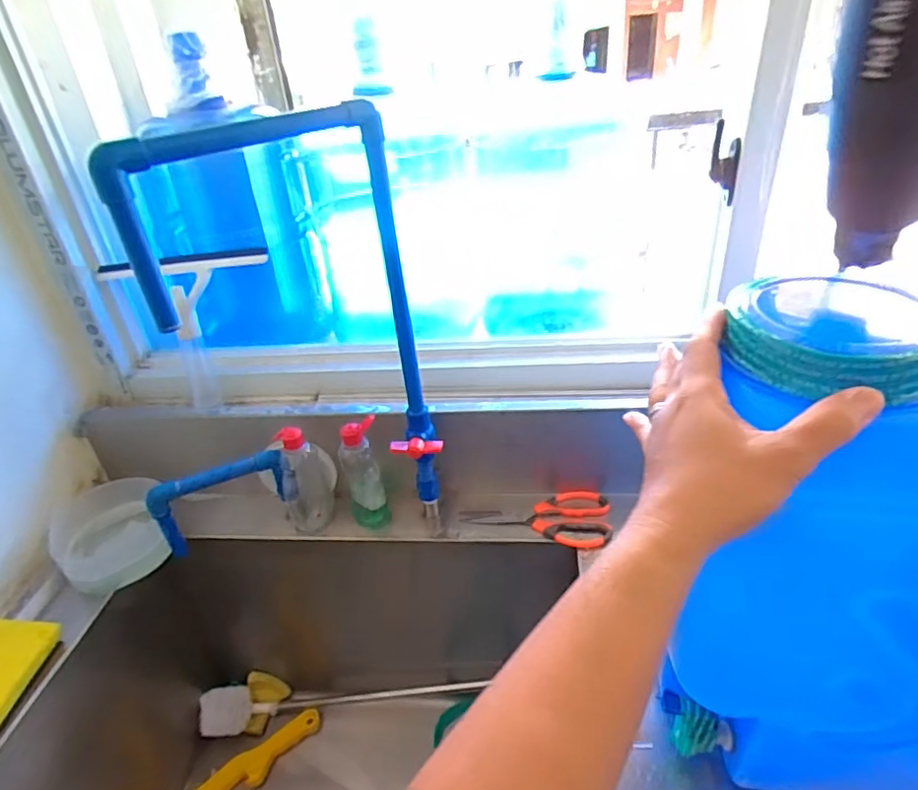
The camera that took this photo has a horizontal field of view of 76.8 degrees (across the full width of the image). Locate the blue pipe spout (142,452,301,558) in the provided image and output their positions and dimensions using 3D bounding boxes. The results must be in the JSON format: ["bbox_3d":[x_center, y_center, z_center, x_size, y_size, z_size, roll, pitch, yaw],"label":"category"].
[{"bbox_3d":[-0.307,0.145,0.778,0.180,0.113,0.035,-13,33,-13],"label":"blue pipe spout"}]

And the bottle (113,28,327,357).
[{"bbox_3d":[-0.389,-0.315,0.996,0.279,0.422,0.257,-11,33,-10],"label":"bottle"}]

